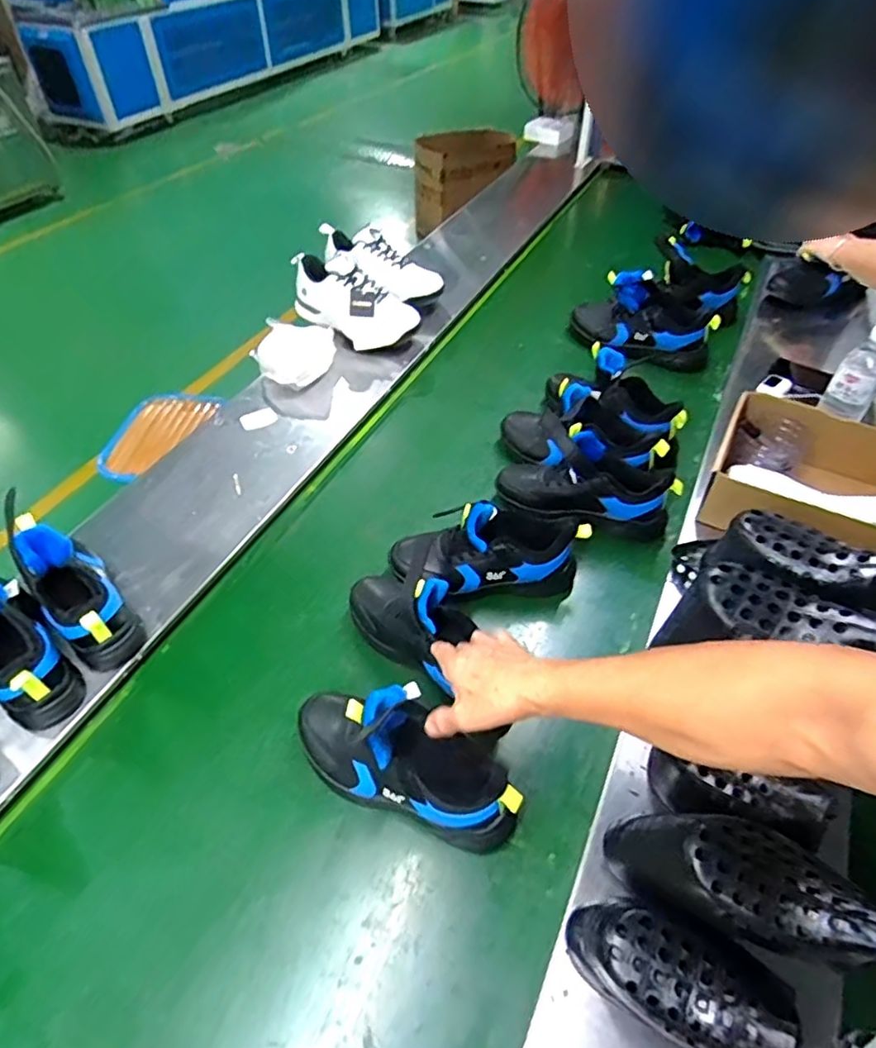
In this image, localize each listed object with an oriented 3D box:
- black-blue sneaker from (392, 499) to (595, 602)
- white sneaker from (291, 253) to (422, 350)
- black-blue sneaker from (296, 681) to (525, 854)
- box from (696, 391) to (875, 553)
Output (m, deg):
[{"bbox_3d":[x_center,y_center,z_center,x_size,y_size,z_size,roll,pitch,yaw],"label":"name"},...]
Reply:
[{"bbox_3d":[0.067,0.031,0.829,0.262,0.130,0.089,-1,49,-1],"label":"black-blue sneaker"},{"bbox_3d":[-0.181,-0.445,1.224,0.272,0.129,0.118,22,52,18],"label":"white sneaker"},{"bbox_3d":[-0.040,0.237,0.636,0.254,0.128,0.095,17,51,14],"label":"black-blue sneaker"},{"bbox_3d":[0.532,-0.056,0.862,0.265,0.099,0.236,21,50,20],"label":"box"}]

